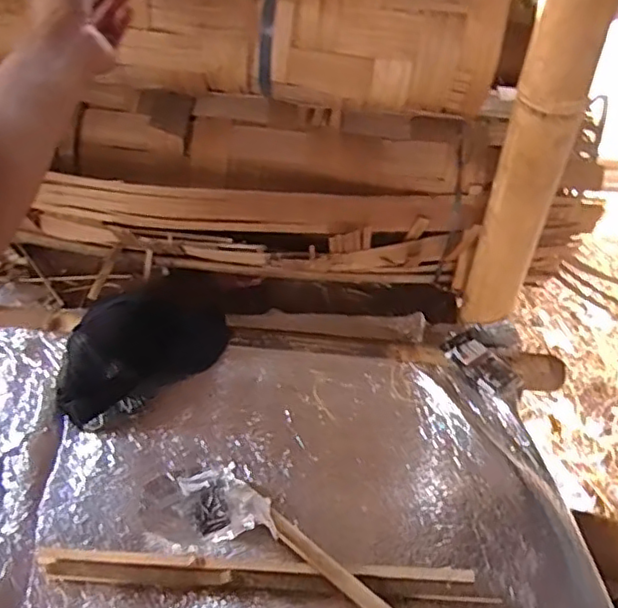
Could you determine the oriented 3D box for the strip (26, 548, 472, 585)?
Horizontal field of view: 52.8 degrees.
[{"bbox_3d":[-0.069,0.307,0.718,0.496,0.015,0.029,2,39,3],"label":"strip"}]

